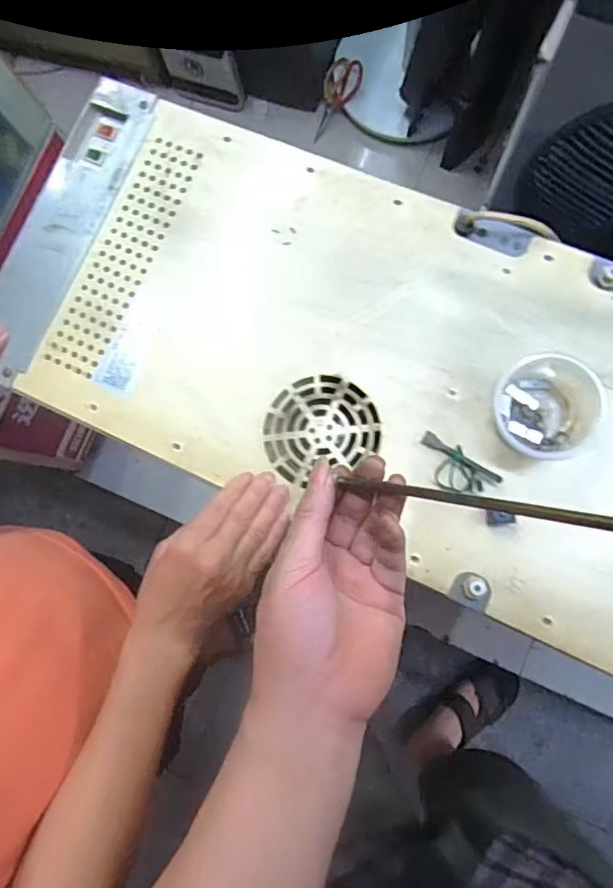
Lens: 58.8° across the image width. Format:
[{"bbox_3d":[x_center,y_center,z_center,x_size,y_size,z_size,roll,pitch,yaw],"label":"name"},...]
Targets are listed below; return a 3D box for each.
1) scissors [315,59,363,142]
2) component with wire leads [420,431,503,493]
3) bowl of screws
[{"bbox_3d":[0.065,-0.819,1.296,0.088,0.014,0.185,42,125,9],"label":"scissors"},{"bbox_3d":[0.117,0.019,0.434,0.066,0.014,0.035,41,87,9],"label":"component with wire leads"},{"bbox_3d":[0.183,-0.025,0.418,0.076,0.043,0.083,-1,82,5],"label":"bowl of screws"}]

